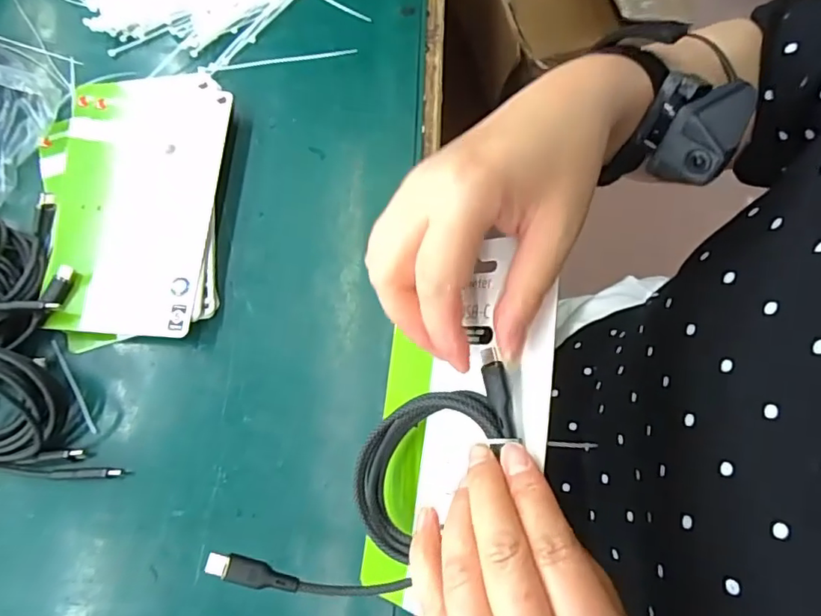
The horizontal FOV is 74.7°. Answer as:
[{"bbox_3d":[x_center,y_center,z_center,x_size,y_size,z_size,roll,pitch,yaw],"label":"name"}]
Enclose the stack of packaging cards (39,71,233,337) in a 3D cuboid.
[{"bbox_3d":[-0.198,-0.076,0.371,0.129,0.017,0.189,4,75,3],"label":"stack of packaging cards"}]

